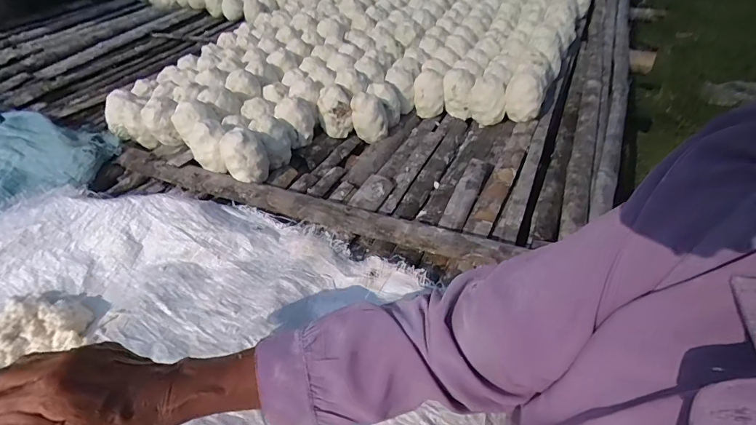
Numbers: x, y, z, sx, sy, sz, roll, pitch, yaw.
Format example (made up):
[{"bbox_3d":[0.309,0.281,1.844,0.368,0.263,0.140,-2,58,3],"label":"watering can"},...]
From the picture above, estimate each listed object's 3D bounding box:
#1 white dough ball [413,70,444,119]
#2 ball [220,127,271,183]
[{"bbox_3d":[0.128,-0.296,1.041,0.075,0.096,0.070,3,45,4],"label":"white dough ball"},{"bbox_3d":[-0.258,-0.109,0.808,0.083,0.085,0.071,-18,47,-17],"label":"ball"}]

